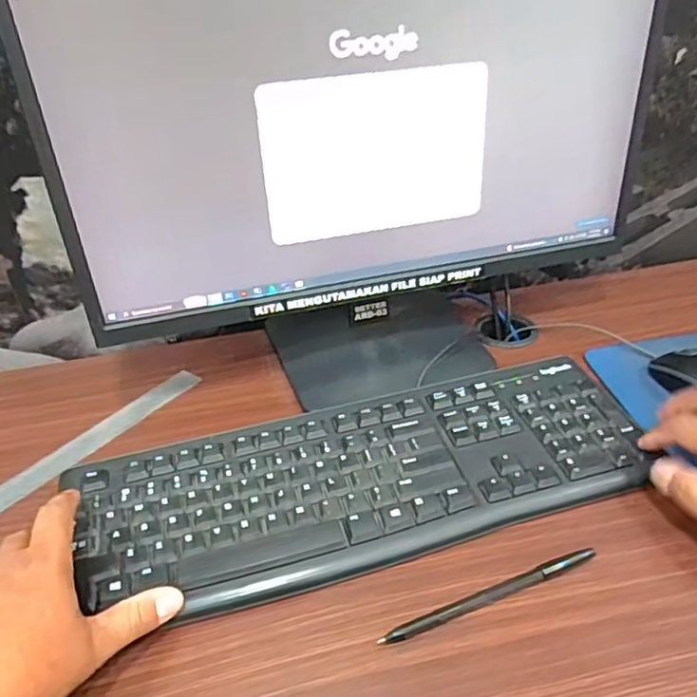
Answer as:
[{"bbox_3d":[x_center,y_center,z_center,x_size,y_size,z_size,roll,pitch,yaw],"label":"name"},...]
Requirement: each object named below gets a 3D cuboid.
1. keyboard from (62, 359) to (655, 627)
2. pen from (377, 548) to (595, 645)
[{"bbox_3d":[0.015,0.096,0.464,0.403,0.022,0.144,-11,34,-10],"label":"keyboard"},{"bbox_3d":[0.090,0.152,0.384,0.147,0.006,0.010,-15,35,-16],"label":"pen"}]

